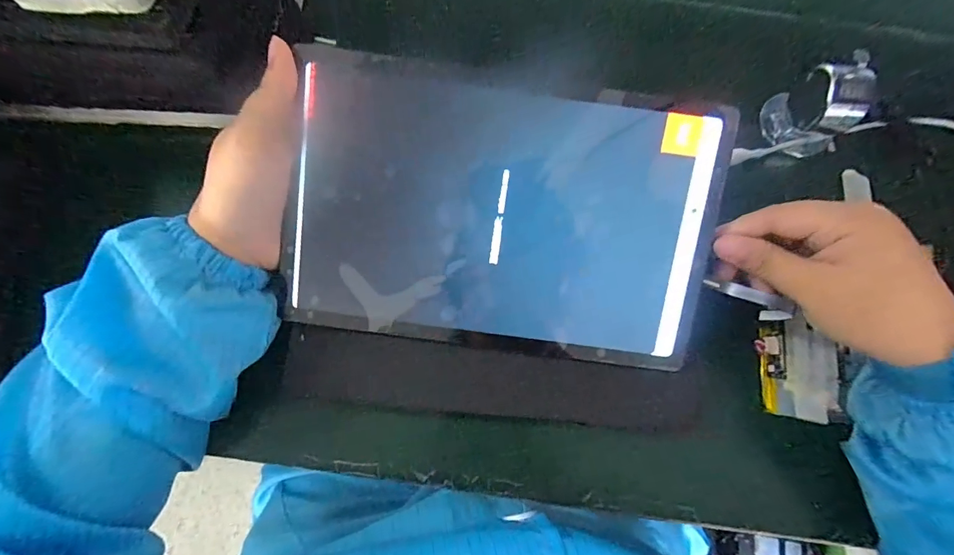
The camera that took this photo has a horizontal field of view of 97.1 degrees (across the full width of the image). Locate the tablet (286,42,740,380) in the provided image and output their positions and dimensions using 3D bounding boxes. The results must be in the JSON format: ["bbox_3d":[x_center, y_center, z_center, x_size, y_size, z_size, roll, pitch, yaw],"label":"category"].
[{"bbox_3d":[0.016,-0.033,0.238,0.233,0.005,0.150,9,101,-2],"label":"tablet"}]

